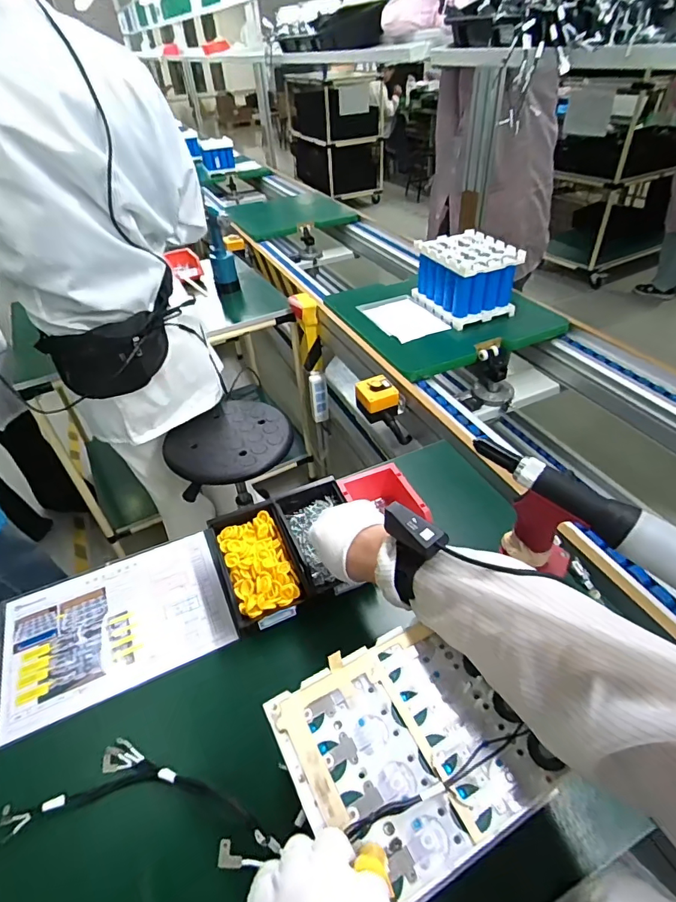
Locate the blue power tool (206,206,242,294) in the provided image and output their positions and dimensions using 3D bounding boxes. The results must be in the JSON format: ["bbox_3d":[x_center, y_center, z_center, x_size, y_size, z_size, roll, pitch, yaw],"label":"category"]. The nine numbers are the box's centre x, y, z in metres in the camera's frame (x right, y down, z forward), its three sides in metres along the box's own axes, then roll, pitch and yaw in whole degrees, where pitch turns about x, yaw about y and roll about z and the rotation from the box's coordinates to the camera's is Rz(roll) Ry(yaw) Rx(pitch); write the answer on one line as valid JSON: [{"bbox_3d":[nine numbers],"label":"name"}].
[{"bbox_3d":[-0.377,-0.641,1.512,0.081,0.253,0.079,-13,43,-10],"label":"blue power tool"}]

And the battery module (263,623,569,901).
[{"bbox_3d":[0.058,0.254,0.409,0.188,0.016,0.174,-24,45,-20],"label":"battery module"}]

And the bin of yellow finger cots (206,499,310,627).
[{"bbox_3d":[-0.117,0.167,0.687,0.109,0.066,0.185,-20,44,-17],"label":"bin of yellow finger cots"}]

